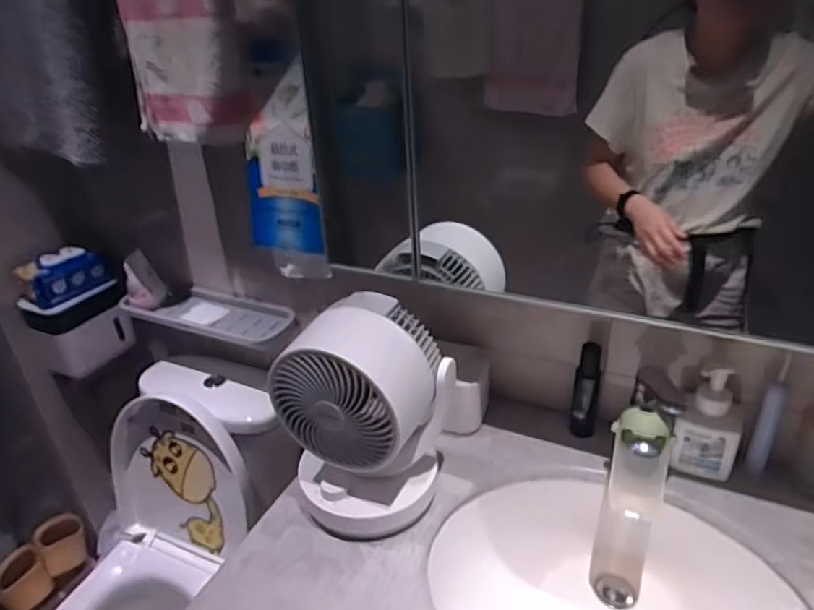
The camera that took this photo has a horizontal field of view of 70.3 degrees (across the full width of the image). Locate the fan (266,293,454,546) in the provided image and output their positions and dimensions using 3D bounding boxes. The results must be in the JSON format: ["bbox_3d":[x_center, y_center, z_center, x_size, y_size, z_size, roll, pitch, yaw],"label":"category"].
[{"bbox_3d":[-0.058,0.152,0.789,0.177,0.289,0.175,18,36,33],"label":"fan"}]

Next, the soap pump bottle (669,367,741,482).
[{"bbox_3d":[0.432,0.169,0.823,0.080,0.158,0.058,17,36,32],"label":"soap pump bottle"}]

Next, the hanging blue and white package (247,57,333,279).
[{"bbox_3d":[-0.185,-0.197,0.922,0.165,0.338,0.046,11,23,23],"label":"hanging blue and white package"}]

